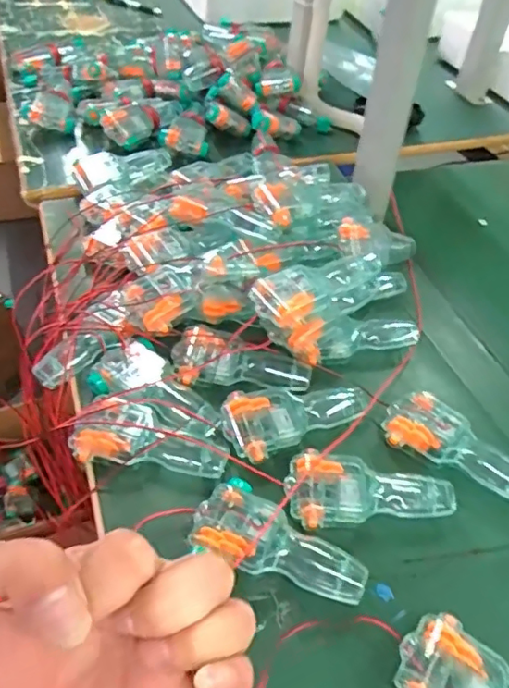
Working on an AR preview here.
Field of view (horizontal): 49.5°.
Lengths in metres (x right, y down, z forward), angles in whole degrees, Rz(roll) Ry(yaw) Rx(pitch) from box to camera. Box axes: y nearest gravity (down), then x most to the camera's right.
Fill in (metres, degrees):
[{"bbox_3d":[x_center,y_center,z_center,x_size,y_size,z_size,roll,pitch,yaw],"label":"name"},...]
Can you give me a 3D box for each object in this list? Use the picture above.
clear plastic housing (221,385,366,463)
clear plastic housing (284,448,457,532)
[{"bbox_3d":[0.034,0.055,0.473,0.123,0.023,0.057,-20,52,-22],"label":"clear plastic housing"},{"bbox_3d":[0.088,0.110,0.429,0.126,0.019,0.056,-4,47,-9],"label":"clear plastic housing"}]

